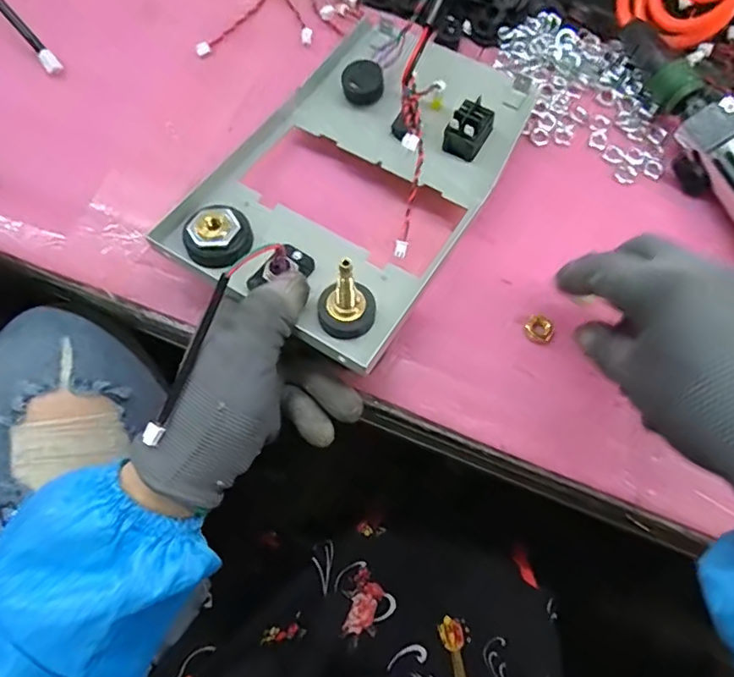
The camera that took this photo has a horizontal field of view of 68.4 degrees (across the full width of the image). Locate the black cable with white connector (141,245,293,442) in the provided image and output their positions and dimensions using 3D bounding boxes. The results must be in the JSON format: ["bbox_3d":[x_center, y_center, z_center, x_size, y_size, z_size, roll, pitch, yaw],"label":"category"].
[{"bbox_3d":[-0.078,-0.002,0.273,0.015,0.024,0.119,29,76,9],"label":"black cable with white connector"}]

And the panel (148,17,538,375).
[{"bbox_3d":[-0.002,-0.112,0.324,0.146,0.064,0.228,31,77,9],"label":"panel"}]

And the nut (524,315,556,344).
[{"bbox_3d":[0.106,-0.005,0.331,0.016,0.007,0.016,0,72,0],"label":"nut"}]

